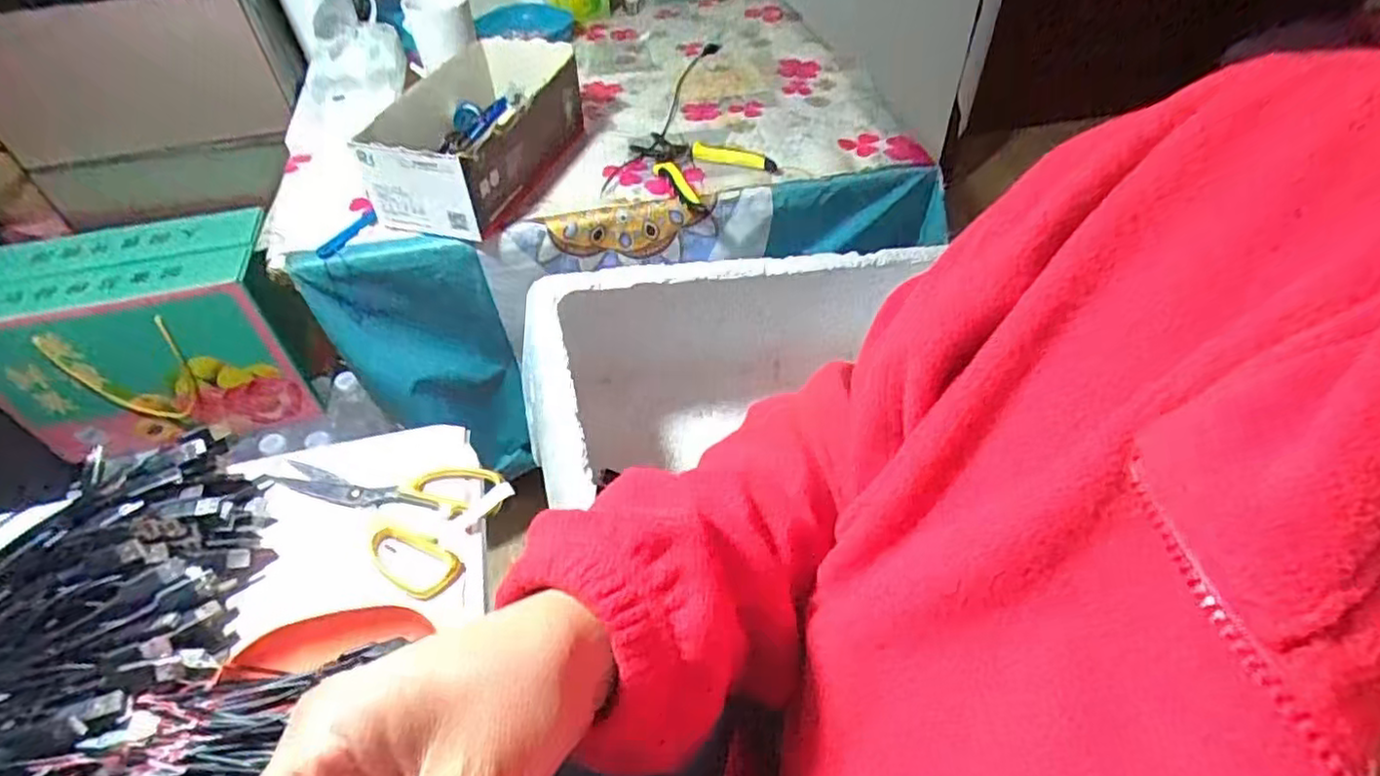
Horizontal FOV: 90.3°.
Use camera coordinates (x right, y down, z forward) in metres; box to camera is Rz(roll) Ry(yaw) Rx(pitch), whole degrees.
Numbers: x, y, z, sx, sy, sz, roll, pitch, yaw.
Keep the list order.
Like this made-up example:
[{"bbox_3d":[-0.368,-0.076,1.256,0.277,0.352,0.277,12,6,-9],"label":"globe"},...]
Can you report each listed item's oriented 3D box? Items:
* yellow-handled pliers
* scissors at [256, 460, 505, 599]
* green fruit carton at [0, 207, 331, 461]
[{"bbox_3d":[0.009,-0.257,0.776,0.119,0.029,0.132,-32,55,-25],"label":"yellow-handled pliers"},{"bbox_3d":[-0.235,0.086,0.505,0.182,0.012,0.101,13,50,13],"label":"scissors"},{"bbox_3d":[-0.688,-0.068,0.891,0.326,0.227,0.159,-10,48,-8],"label":"green fruit carton"}]

